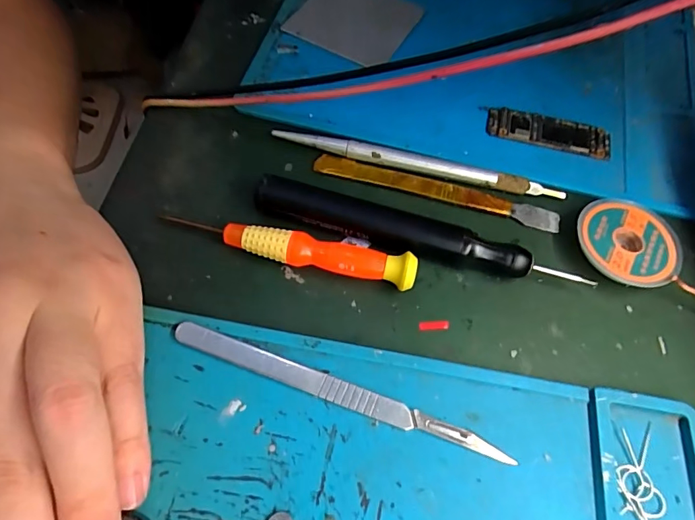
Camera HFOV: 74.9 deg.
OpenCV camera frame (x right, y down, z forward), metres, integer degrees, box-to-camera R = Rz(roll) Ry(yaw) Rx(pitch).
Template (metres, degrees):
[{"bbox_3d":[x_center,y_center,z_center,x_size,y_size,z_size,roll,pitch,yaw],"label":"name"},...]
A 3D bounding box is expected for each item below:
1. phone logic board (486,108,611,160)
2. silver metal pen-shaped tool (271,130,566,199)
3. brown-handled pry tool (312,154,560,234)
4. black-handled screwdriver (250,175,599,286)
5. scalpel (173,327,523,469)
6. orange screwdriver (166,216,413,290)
[{"bbox_3d":[0.105,-0.066,0.237,0.063,0.005,0.019,12,62,4],"label":"phone logic board"},{"bbox_3d":[0.035,-0.048,0.224,0.141,0.008,0.009,12,62,3],"label":"silver metal pen-shaped tool"},{"bbox_3d":[0.043,-0.034,0.221,0.120,0.005,0.012,16,62,5],"label":"brown-handled pry tool"},{"bbox_3d":[0.030,-0.012,0.203,0.142,0.014,0.018,13,62,4],"label":"black-handled screwdriver"},{"bbox_3d":[-0.004,0.050,0.173,0.133,0.004,0.010,19,63,7],"label":"scalpel"},{"bbox_3d":[-0.025,-0.005,0.198,0.109,0.015,0.012,13,62,4],"label":"orange screwdriver"}]

